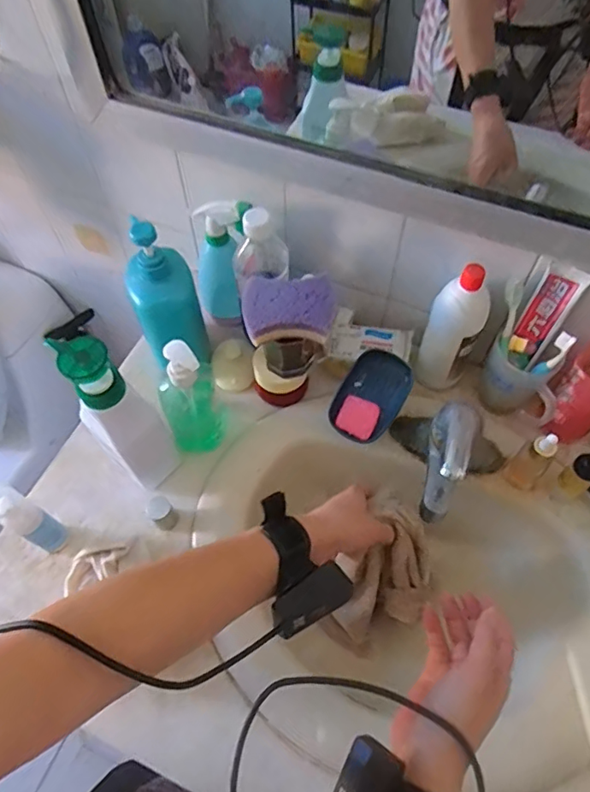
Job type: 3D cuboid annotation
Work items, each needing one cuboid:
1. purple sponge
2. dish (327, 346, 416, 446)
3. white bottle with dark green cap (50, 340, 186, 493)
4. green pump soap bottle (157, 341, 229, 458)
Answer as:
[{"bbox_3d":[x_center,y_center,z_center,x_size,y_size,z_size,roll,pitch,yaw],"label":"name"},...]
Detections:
[{"bbox_3d":[-0.007,-0.096,0.592,0.101,0.025,0.079,3,60,1],"label":"purple sponge"},{"bbox_3d":[0.095,0.003,0.658,0.075,0.029,0.112,31,86,19],"label":"dish"},{"bbox_3d":[-0.188,0.030,0.584,0.085,0.235,0.061,39,67,19],"label":"white bottle with dark green cap"},{"bbox_3d":[-0.120,0.005,0.630,0.075,0.167,0.057,-19,62,-11],"label":"green pump soap bottle"}]

